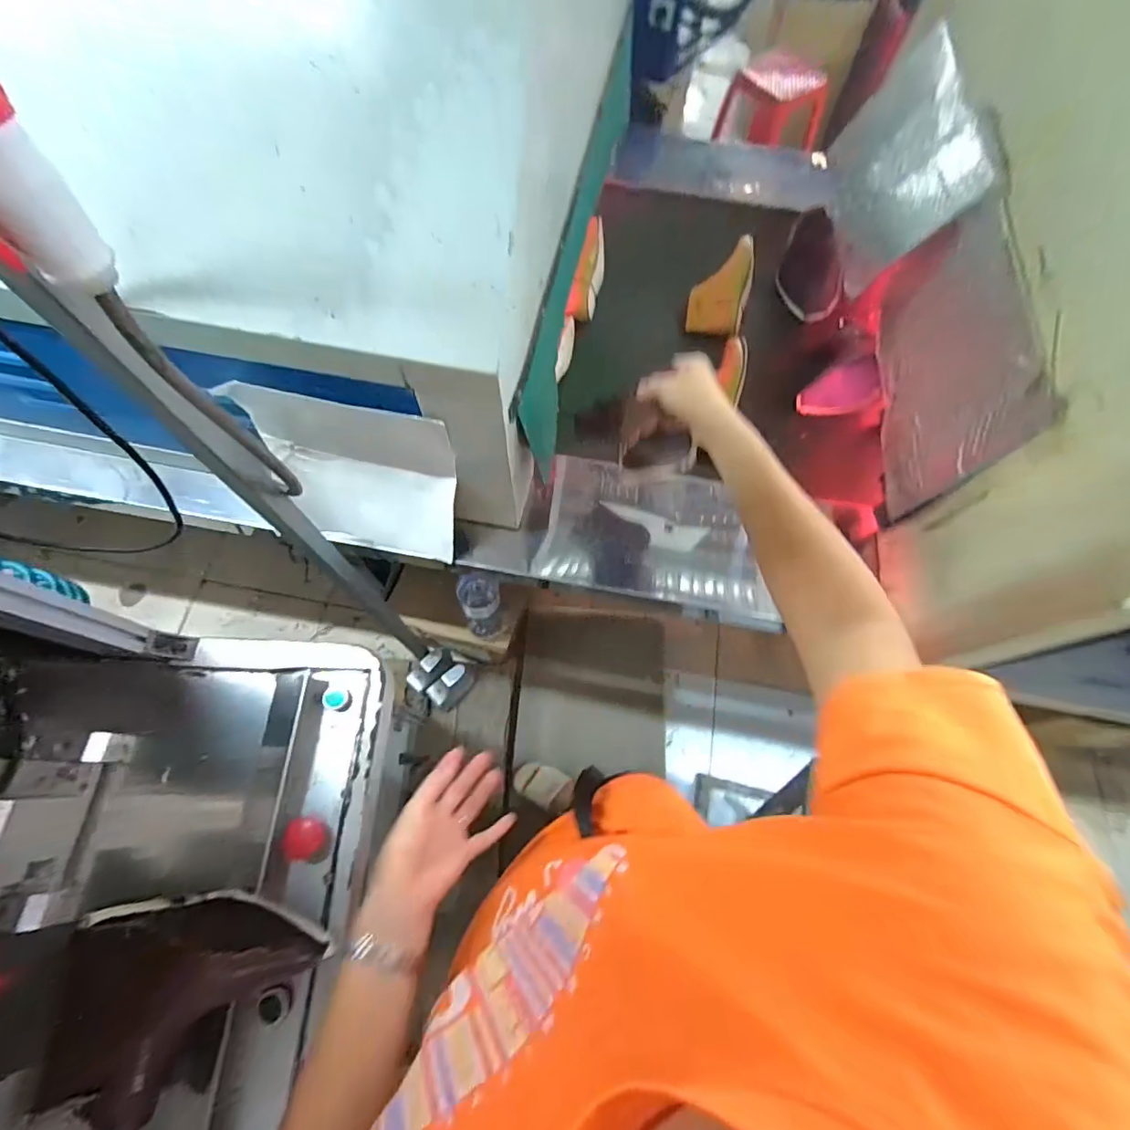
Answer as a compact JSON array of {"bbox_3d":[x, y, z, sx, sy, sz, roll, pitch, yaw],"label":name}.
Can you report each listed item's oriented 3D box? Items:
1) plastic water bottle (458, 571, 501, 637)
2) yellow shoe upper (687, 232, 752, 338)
[{"bbox_3d":[-0.179,0.101,1.141,0.083,0.265,0.088,1,68,-2],"label":"plastic water bottle"},{"bbox_3d":[0.321,-0.561,1.044,0.109,0.064,0.254,20,69,6],"label":"yellow shoe upper"}]

